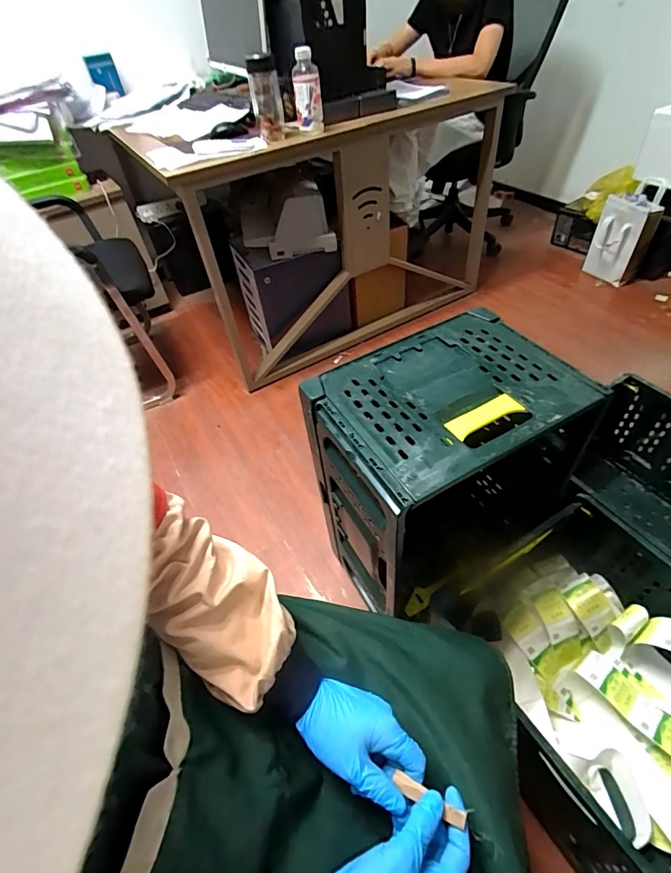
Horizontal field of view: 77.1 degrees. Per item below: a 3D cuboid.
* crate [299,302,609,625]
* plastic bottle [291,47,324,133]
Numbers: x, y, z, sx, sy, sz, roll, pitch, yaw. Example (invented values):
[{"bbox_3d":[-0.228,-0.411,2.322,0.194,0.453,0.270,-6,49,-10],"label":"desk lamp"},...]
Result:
[{"bbox_3d":[0.220,0.126,0.895,0.425,0.618,0.299,-25,50,-15],"label":"crate"},{"bbox_3d":[-0.078,-0.942,1.147,0.075,0.176,0.067,-7,48,1],"label":"plastic bottle"}]

